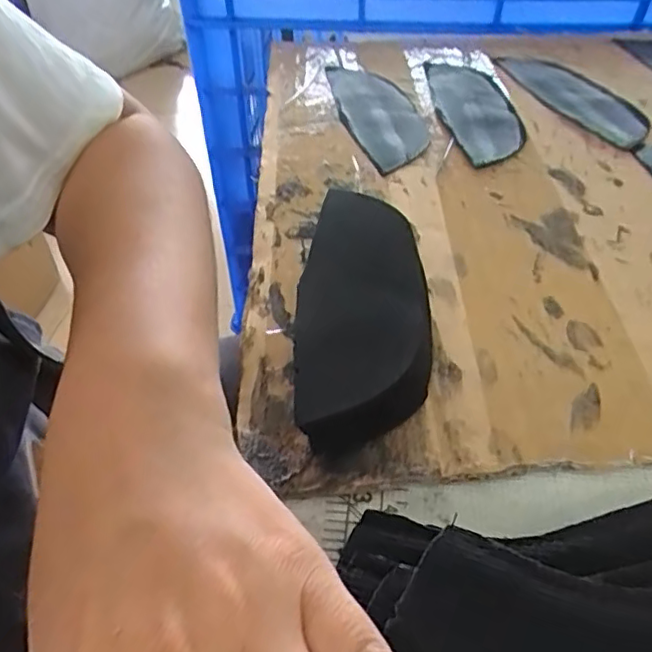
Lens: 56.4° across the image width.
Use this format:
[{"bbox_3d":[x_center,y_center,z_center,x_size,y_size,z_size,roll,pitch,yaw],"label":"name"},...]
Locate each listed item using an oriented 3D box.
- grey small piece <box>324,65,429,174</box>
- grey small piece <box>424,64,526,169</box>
[{"bbox_3d":[0.031,-0.135,0.383,0.047,0.007,0.131,-12,44,-11],"label":"grey small piece"},{"bbox_3d":[0.094,-0.141,0.384,0.048,0.010,0.137,-2,43,-1],"label":"grey small piece"}]

